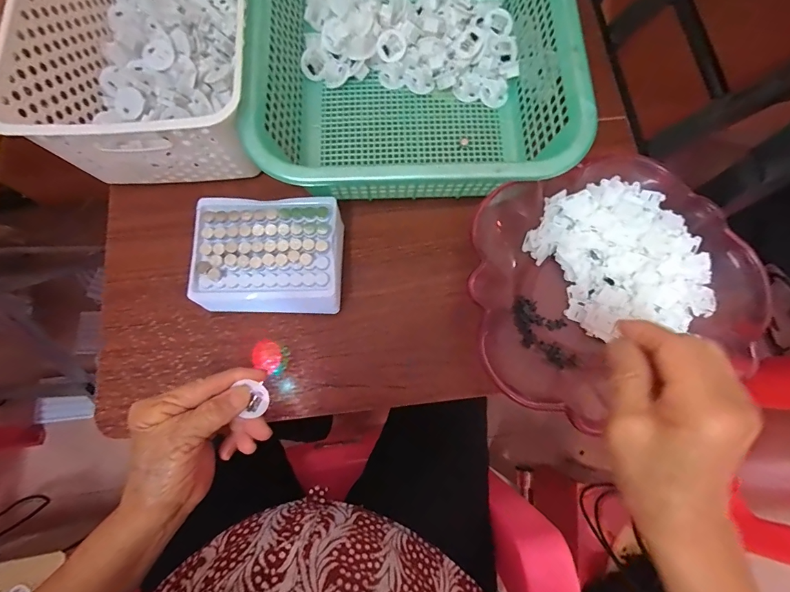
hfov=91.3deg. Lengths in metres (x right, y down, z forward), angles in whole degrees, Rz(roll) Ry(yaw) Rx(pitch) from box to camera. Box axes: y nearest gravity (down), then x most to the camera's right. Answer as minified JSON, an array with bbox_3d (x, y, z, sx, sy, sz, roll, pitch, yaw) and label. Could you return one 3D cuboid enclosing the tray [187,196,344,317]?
[{"bbox_3d":[-0.117,-0.037,0.374,0.130,0.050,0.102,0,77,-1],"label":"tray"}]

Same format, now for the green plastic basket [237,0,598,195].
[{"bbox_3d":[0.014,-0.269,0.398,0.287,0.104,0.378,-2,77,-1],"label":"green plastic basket"}]

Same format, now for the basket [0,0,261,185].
[{"bbox_3d":[-0.241,-0.267,0.384,0.210,0.102,0.316,-5,77,-2],"label":"basket"}]

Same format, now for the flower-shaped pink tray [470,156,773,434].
[{"bbox_3d":[0.188,-0.009,0.358,0.230,0.061,0.216,-17,78,-5],"label":"flower-shaped pink tray"}]

